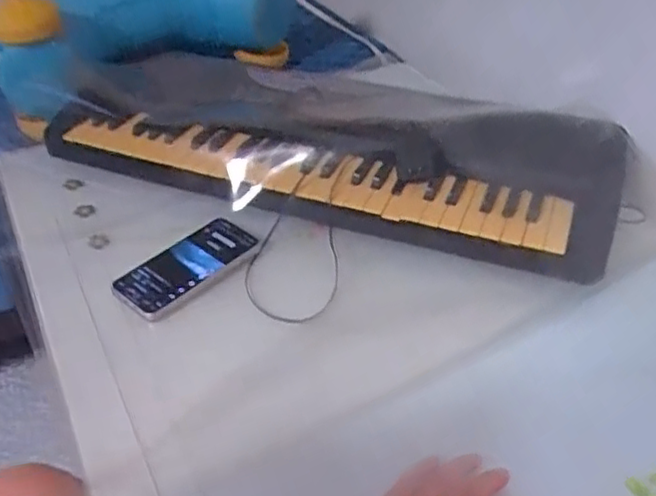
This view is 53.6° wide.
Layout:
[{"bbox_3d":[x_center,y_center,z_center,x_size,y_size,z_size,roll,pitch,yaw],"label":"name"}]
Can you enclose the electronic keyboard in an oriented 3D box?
[{"bbox_3d":[-0.011,-0.134,0.829,0.725,0.082,0.243,14,41,16],"label":"electronic keyboard"}]

